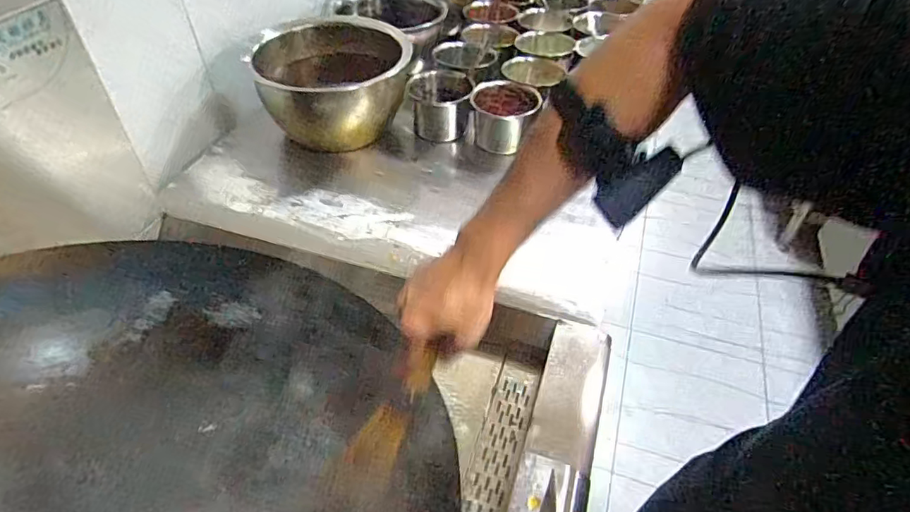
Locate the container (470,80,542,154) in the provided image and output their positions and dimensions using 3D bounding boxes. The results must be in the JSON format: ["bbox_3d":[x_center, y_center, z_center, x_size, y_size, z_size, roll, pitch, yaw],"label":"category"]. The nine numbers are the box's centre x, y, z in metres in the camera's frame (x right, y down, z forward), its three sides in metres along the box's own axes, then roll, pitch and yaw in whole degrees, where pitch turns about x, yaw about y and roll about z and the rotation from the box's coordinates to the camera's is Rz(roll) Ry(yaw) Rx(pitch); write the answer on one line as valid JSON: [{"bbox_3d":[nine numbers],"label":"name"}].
[{"bbox_3d":[0.098,-0.271,1.066,0.132,0.108,0.130,10,46,10],"label":"container"}]

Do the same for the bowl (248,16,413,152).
[{"bbox_3d":[-0.234,-0.335,1.050,0.291,0.170,0.258,-8,46,-8],"label":"bowl"}]

